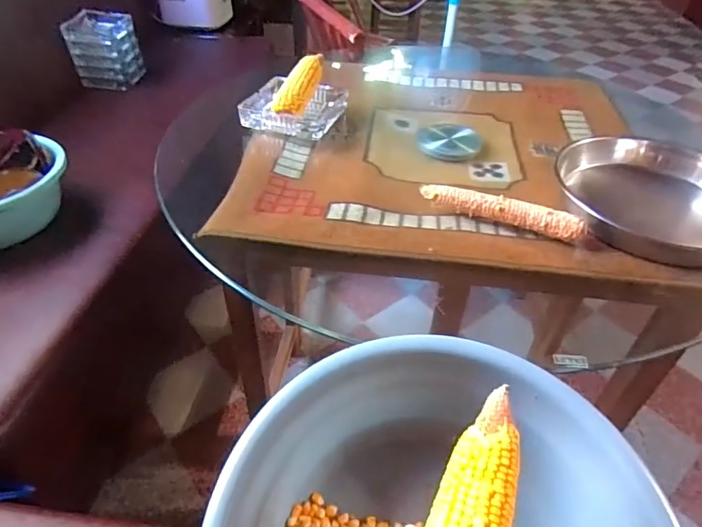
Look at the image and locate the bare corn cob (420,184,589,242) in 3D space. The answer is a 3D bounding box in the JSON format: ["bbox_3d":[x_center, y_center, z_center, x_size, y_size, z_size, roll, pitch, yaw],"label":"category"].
[{"bbox_3d":[0.199,-0.072,0.641,0.210,0.028,0.025,17,44,17],"label":"bare corn cob"}]

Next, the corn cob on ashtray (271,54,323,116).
[{"bbox_3d":[-0.086,-0.308,0.825,0.051,0.038,0.157,14,58,14],"label":"corn cob on ashtray"}]

